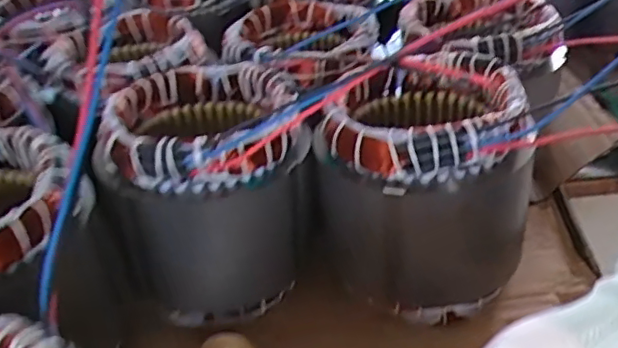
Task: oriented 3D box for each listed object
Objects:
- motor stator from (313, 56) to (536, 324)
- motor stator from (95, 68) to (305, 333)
[{"bbox_3d":[0.085,0.008,0.438,0.144,0.161,0.145,8,37,17],"label":"motor stator"},{"bbox_3d":[-0.071,0.012,0.459,0.135,0.159,0.140,-7,35,-4],"label":"motor stator"}]

